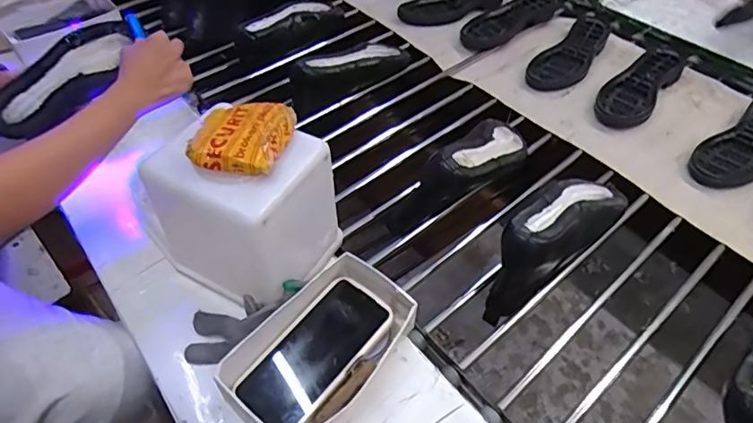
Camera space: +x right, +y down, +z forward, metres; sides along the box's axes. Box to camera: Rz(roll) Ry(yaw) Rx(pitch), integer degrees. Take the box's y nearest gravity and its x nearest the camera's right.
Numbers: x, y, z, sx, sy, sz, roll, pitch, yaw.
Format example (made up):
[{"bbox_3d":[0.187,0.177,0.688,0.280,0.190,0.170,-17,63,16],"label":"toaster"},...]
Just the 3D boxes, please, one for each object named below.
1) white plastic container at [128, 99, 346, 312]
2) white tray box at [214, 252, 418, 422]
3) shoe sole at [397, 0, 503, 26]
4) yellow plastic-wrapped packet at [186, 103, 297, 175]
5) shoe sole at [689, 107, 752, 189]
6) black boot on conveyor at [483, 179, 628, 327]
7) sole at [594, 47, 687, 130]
[{"bbox_3d":[-0.140,-0.001,0.556,0.162,0.184,0.133,17,50,15],"label":"white plastic container"},{"bbox_3d":[-0.050,0.139,0.516,0.116,0.054,0.190,32,55,25],"label":"white tray box"},{"bbox_3d":[0.175,-0.457,1.131,0.273,0.027,0.115,-24,53,-20],"label":"shoe sole"},{"bbox_3d":[-0.130,-0.075,0.500,0.082,0.022,0.086,8,48,7],"label":"yellow plastic-wrapped packet"},{"bbox_3d":[0.586,-0.112,0.806,0.249,0.034,0.088,-31,55,-25],"label":"shoe sole"},{"bbox_3d":[0.232,0.033,0.664,0.078,0.114,0.245,36,57,27],"label":"black boot on conveyor"},{"bbox_3d":[0.472,-0.229,0.918,0.091,0.032,0.259,32,55,25],"label":"sole"}]

